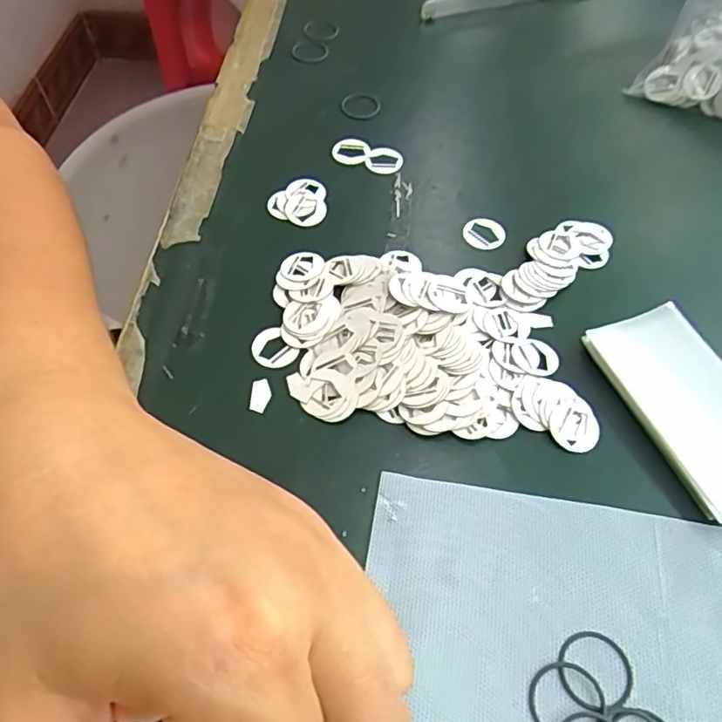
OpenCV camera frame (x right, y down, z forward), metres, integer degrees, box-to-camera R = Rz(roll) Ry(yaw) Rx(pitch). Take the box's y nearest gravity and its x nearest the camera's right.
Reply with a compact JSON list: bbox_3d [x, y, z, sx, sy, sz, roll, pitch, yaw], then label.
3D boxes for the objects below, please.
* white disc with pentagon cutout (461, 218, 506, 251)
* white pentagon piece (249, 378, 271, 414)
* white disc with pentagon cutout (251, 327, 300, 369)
[{"bbox_3d":[0.054,-0.056,0.263,0.018,0.006,0.014,35,64,20],"label":"white disc with pentagon cutout"},{"bbox_3d":[-0.037,0.012,0.217,0.007,0.004,0.014,1,58,1],"label":"white pentagon piece"},{"bbox_3d":[-0.034,-0.005,0.228,0.015,0.004,0.017,-33,63,-19],"label":"white disc with pentagon cutout"}]

